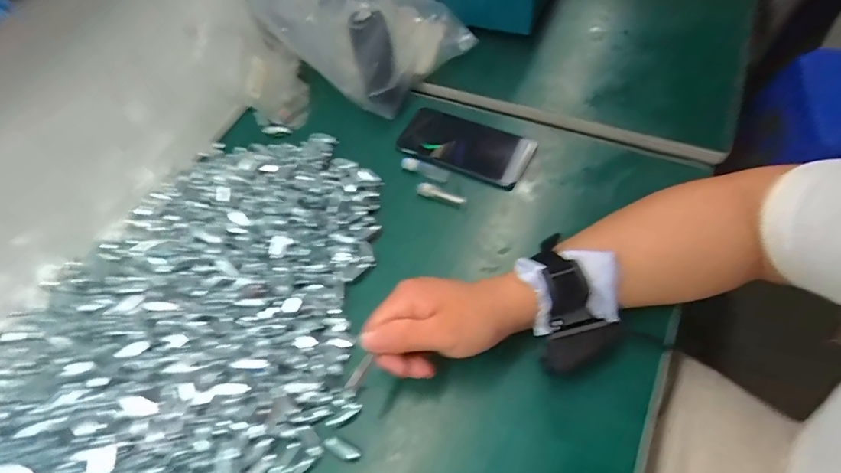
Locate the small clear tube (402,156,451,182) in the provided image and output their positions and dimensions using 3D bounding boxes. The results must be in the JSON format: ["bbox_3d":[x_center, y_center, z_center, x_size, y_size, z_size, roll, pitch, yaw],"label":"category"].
[{"bbox_3d":[0.005,-0.080,0.495,0.058,0.012,0.017,18,63,16],"label":"small clear tube"}]

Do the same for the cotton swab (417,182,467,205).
[{"bbox_3d":[0.022,-0.047,0.474,0.056,0.009,0.015,23,64,19],"label":"cotton swab"}]

